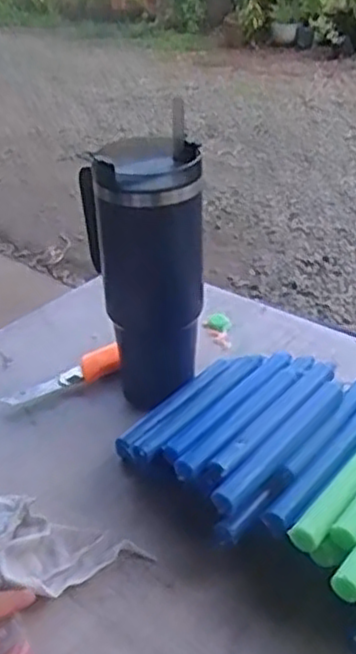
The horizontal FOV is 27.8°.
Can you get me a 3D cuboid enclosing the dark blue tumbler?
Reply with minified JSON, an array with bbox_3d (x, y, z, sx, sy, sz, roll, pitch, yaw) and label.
[{"bbox_3d":[-0.026,-0.053,0.639,0.085,0.229,0.087,-3,33,2],"label":"dark blue tumbler"}]

